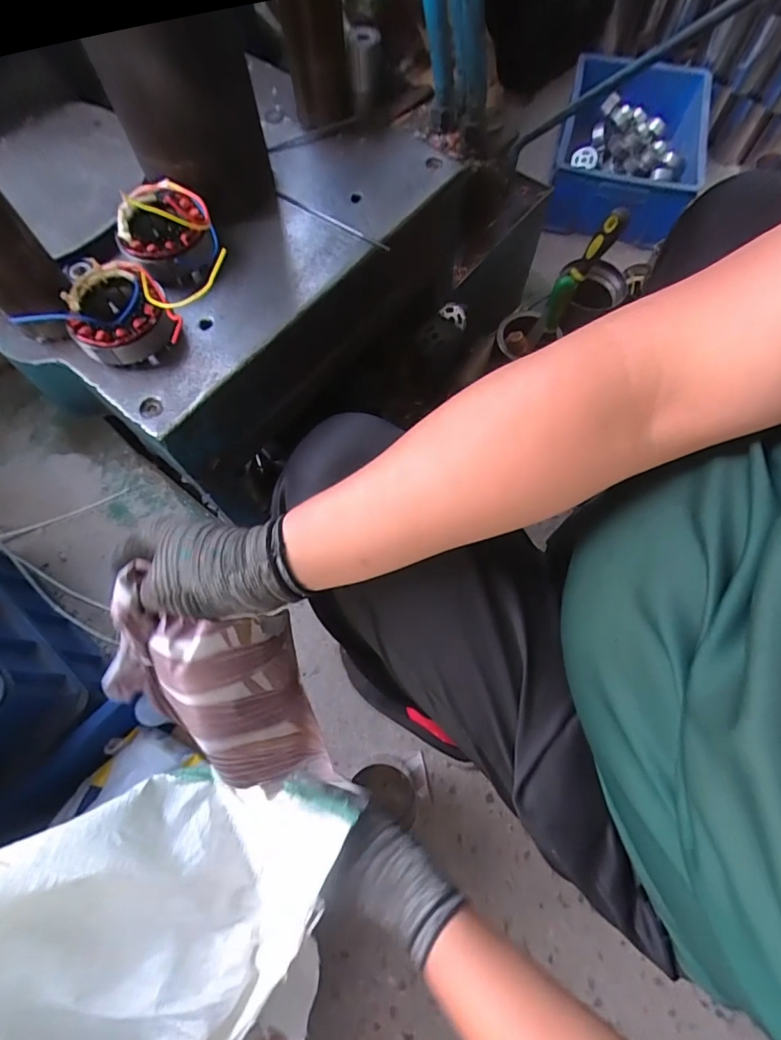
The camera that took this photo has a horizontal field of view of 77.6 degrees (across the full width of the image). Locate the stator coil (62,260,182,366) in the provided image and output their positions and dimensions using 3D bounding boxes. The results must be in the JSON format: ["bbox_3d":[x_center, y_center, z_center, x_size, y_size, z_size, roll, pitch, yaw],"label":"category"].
[{"bbox_3d":[-0.245,-0.186,0.444,0.089,0.056,0.089,0,69,1],"label":"stator coil"}]

